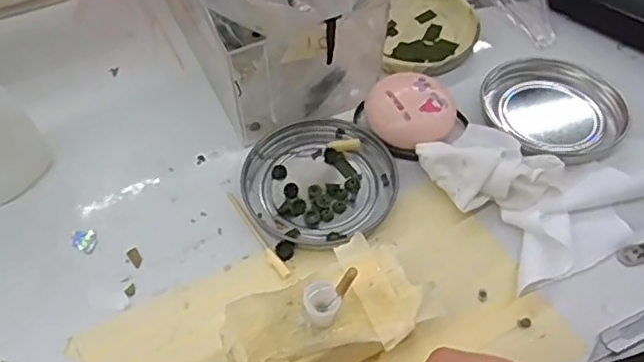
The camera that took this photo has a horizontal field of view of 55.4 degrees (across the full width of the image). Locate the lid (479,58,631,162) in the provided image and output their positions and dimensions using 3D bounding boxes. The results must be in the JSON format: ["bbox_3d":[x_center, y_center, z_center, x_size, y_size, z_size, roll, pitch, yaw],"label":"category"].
[{"bbox_3d":[0.131,-0.043,0.345,0.072,0.012,0.073,-1,54,1],"label":"lid"}]

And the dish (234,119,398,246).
[{"bbox_3d":[-0.002,-0.001,0.323,0.076,0.008,0.077,-1,54,1],"label":"dish"}]

